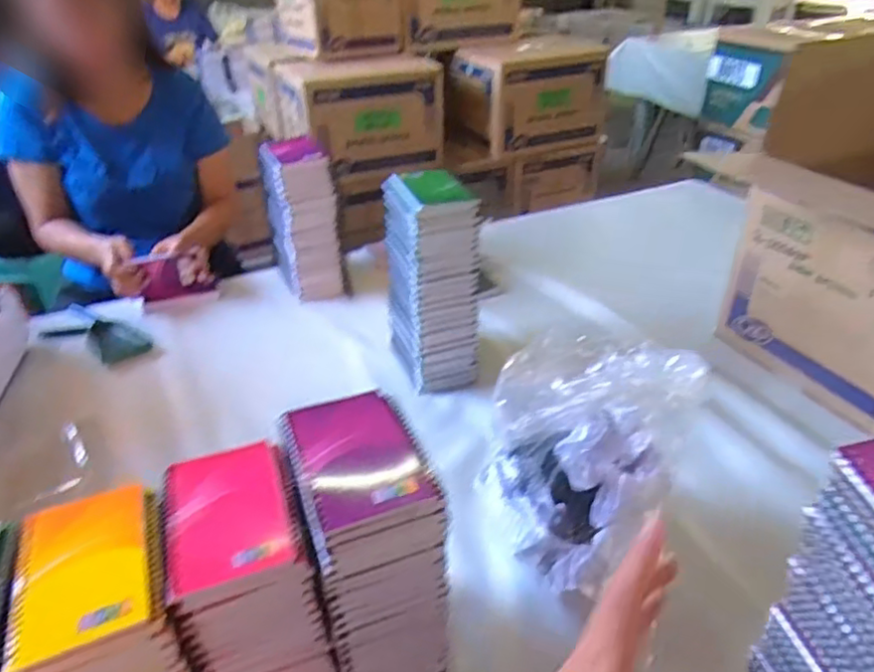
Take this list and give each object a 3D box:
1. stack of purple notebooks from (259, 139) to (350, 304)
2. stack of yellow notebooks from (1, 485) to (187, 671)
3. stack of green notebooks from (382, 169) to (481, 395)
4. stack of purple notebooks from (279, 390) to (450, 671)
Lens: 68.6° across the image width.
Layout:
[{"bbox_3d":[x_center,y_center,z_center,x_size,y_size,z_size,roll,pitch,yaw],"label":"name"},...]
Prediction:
[{"bbox_3d":[-0.227,-0.197,1.091,0.108,0.250,0.122,-11,34,-13],"label":"stack of purple notebooks"},{"bbox_3d":[-0.233,0.235,0.483,0.097,0.197,0.129,-13,35,-16],"label":"stack of yellow notebooks"},{"bbox_3d":[-0.010,-0.074,0.886,0.103,0.266,0.128,-14,35,-17],"label":"stack of green notebooks"},{"bbox_3d":[-0.058,0.182,0.536,0.099,0.238,0.127,-13,35,-16],"label":"stack of purple notebooks"}]

